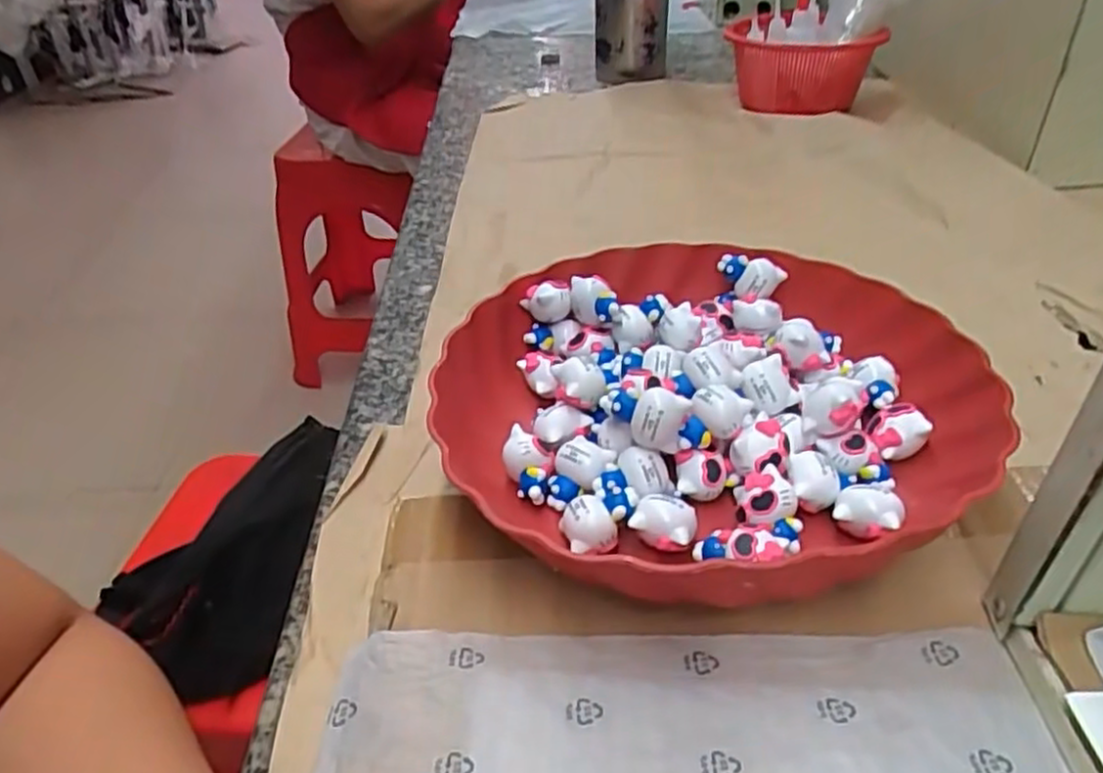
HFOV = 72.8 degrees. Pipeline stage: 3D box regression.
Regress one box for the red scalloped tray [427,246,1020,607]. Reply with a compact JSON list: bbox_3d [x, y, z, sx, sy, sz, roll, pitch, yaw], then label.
[{"bbox_3d":[0.073,0.002,0.349,0.242,0.045,0.238,-23,42,-23],"label":"red scalloped tray"}]

